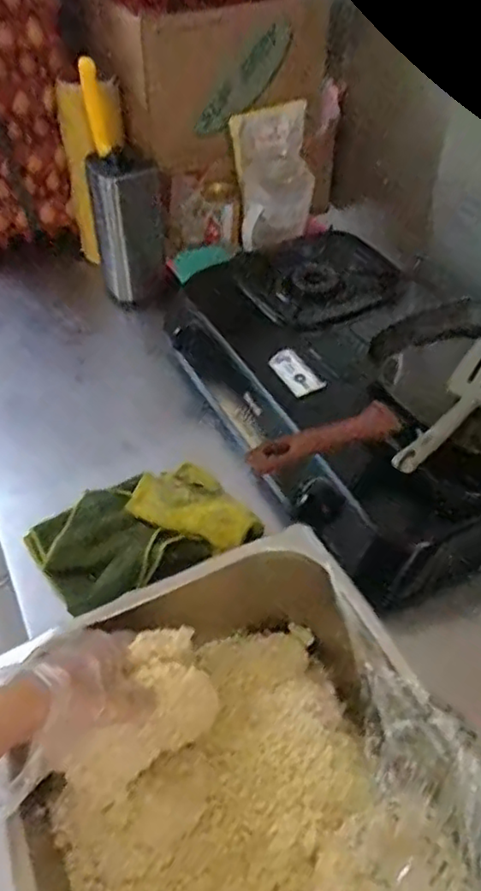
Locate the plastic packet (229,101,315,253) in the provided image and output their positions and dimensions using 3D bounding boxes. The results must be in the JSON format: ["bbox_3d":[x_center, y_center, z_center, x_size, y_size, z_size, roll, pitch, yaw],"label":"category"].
[{"bbox_3d":[0.057,-0.467,1.104,0.125,0.034,0.240,-7,88,12],"label":"plastic packet"}]

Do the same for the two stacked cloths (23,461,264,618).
[{"bbox_3d":[-0.127,0.099,0.791,0.260,0.059,0.151,-17,50,-13],"label":"two stacked cloths"}]

